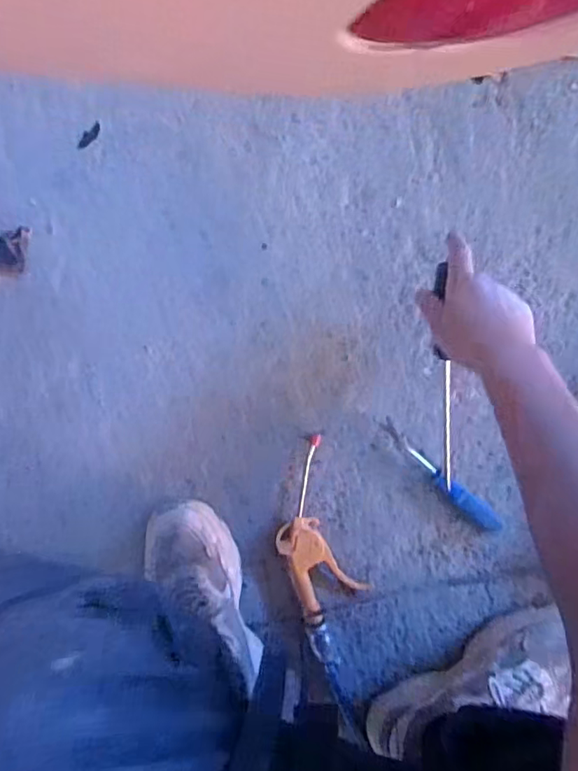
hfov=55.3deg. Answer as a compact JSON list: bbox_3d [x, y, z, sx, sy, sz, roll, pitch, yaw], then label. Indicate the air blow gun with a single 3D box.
[{"bbox_3d":[0.028,0.174,0.655,0.084,0.028,0.207,-19,94,5],"label":"air blow gun"}]

